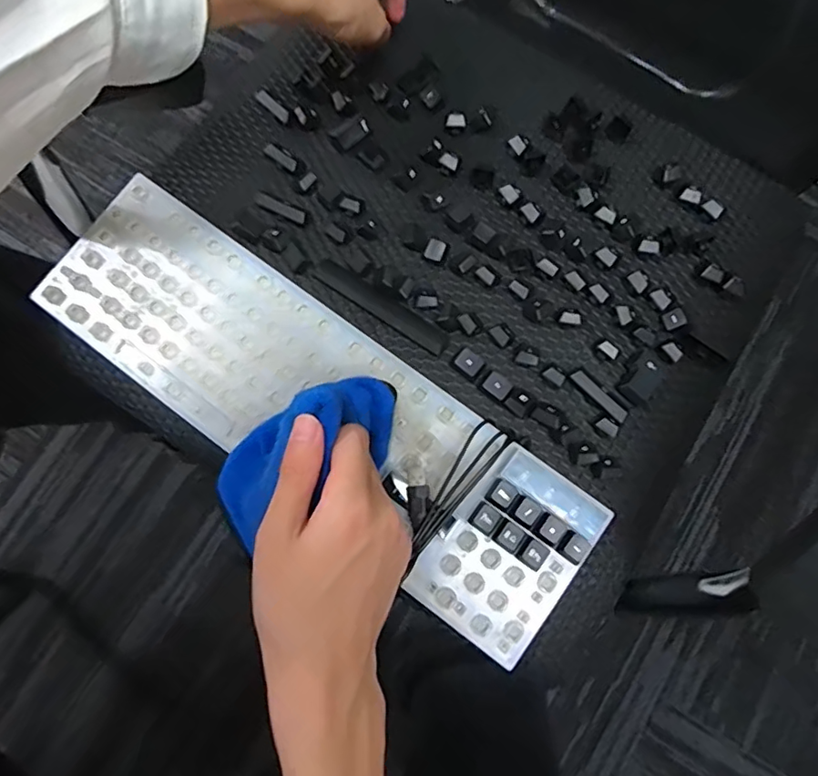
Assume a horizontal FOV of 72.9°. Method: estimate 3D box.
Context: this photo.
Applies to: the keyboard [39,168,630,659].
[{"bbox_3d":[-0.069,0.011,0.389,0.421,0.030,0.121,36,82,6],"label":"keyboard"}]

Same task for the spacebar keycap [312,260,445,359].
[{"bbox_3d":[-0.020,-0.063,0.417,0.115,0.014,0.022,35,81,6],"label":"spacebar keycap"}]

